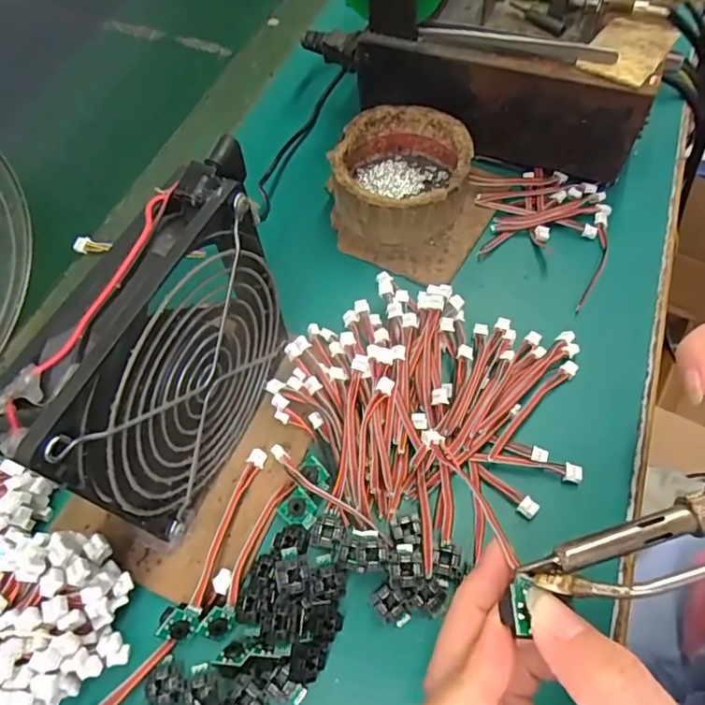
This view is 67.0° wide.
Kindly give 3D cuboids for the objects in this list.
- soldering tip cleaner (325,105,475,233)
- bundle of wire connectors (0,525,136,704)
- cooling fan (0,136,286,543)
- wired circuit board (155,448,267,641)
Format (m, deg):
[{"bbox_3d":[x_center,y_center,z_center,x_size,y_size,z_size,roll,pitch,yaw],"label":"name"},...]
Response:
[{"bbox_3d":[0.029,-0.111,0.334,0.080,0.040,0.084,-1,61,1],"label":"soldering tip cleaner"},{"bbox_3d":[-0.145,0.118,0.213,0.109,0.040,0.064,-25,63,-12],"label":"bundle of wire connectors"},{"bbox_3d":[-0.070,0.007,0.223,0.029,0.126,0.120,21,64,12],"label":"cooling fan"},{"bbox_3d":[-0.060,0.083,0.242,0.014,0.019,0.087,15,63,9],"label":"wired circuit board"}]

